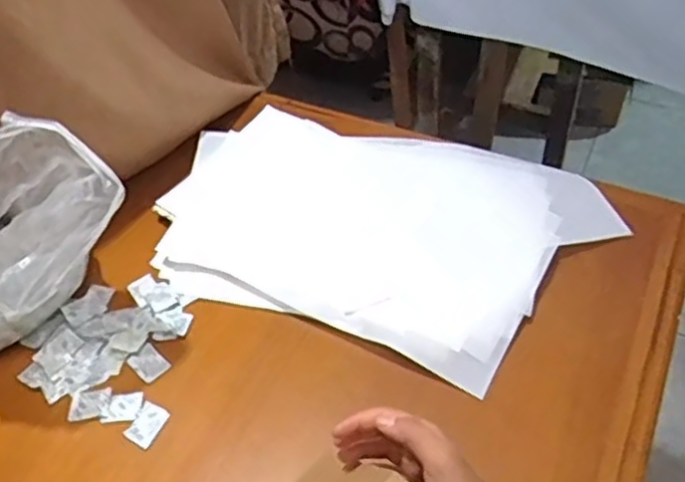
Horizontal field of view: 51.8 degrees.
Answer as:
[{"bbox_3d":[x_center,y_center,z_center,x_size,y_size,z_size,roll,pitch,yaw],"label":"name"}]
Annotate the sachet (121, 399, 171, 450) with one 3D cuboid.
[{"bbox_3d":[-0.188,0.177,0.680,0.030,0.004,0.040,19,53,20],"label":"sachet"}]

